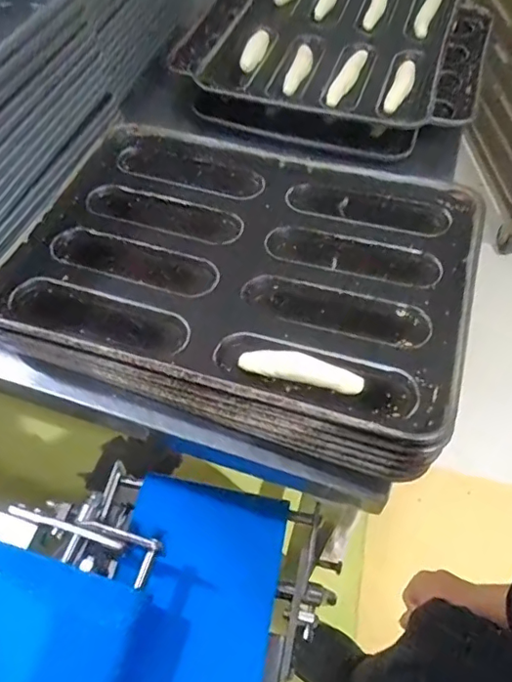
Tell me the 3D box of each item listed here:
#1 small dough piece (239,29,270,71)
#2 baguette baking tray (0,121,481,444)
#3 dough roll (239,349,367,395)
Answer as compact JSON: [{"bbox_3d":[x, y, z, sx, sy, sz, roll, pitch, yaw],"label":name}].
[{"bbox_3d":[0.000,-0.503,0.940,0.039,0.020,0.103,12,57,6],"label":"small dough piece"},{"bbox_3d":[-0.011,-0.105,0.660,0.514,0.035,0.379,15,55,12],"label":"baguette baking tray"},{"bbox_3d":[0.046,0.029,0.563,0.126,0.017,0.030,14,57,7],"label":"dough roll"}]

